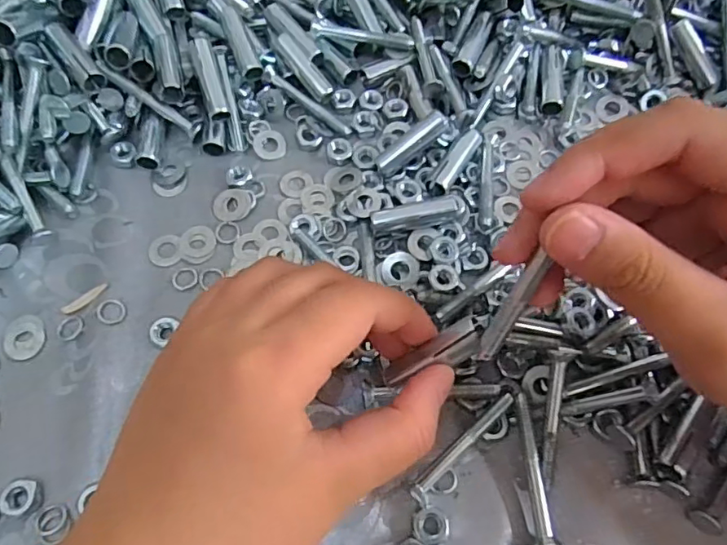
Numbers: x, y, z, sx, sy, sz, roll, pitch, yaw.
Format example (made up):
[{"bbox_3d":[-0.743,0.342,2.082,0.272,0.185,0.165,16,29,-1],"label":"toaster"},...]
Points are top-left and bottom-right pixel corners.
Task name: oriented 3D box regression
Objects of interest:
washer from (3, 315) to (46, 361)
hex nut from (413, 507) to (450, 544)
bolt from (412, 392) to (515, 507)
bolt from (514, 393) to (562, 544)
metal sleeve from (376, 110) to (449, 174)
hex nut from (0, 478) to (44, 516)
[{"bbox_3d":[-0.146,0.027,0.233,0.017,0.004,0.021,-21,67,-11],"label":"washer"},{"bbox_3d":[0.025,0.095,0.204,0.013,0.004,0.013,-10,65,-6],"label":"hex nut"},{"bbox_3d":[0.039,0.068,0.213,0.008,0.009,0.052,40,70,16],"label":"bolt"},{"bbox_3d":[0.064,0.076,0.209,0.007,0.009,0.055,-6,65,-5],"label":"bolt"},{"bbox_3d":[0.024,-0.063,0.266,0.039,0.009,0.010,-37,71,6],"label":"metal sleeve"},{"bbox_3d":[-0.129,0.084,0.204,0.014,0.004,0.013,-9,65,-6],"label":"hex nut"}]

